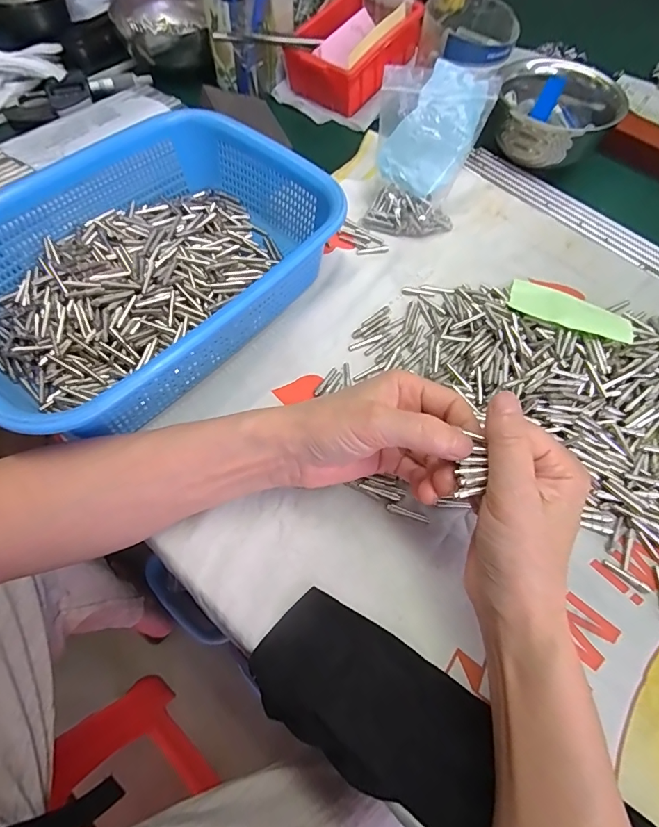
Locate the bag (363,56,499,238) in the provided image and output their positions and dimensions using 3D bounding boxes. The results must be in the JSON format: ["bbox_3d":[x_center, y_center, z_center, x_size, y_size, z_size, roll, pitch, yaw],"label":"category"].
[{"bbox_3d":[0.085,-0.223,0.385,0.090,0.126,0.029,4,42,-2],"label":"bag"}]

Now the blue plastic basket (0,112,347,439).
[{"bbox_3d":[-0.136,-0.115,0.341,0.211,0.074,0.279,37,68,16],"label":"blue plastic basket"}]

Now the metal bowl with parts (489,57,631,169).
[{"bbox_3d":[0.232,-0.313,0.461,0.116,0.067,0.104,10,63,4],"label":"metal bowl with parts"}]

